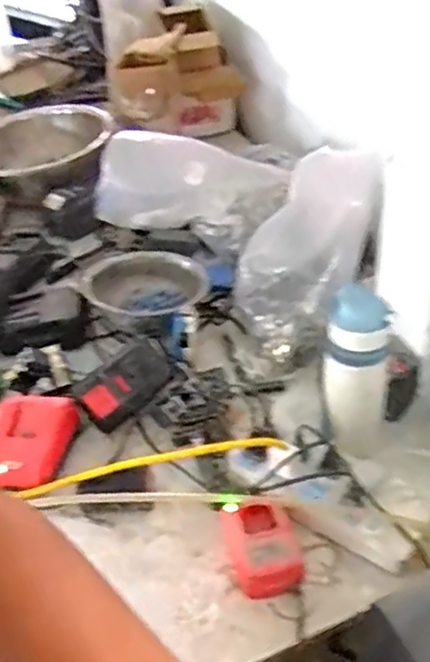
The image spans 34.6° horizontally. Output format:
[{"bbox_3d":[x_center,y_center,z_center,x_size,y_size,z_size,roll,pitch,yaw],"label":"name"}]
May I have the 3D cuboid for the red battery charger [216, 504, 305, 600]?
[{"bbox_3d":[0.054,0.226,0.728,0.071,0.038,0.097,-13,42,-9],"label":"red battery charger"}]

